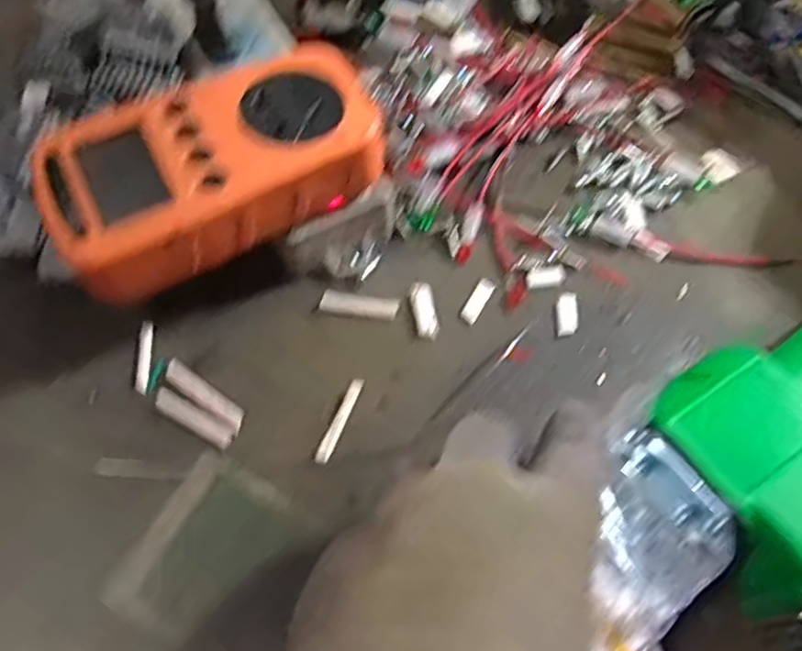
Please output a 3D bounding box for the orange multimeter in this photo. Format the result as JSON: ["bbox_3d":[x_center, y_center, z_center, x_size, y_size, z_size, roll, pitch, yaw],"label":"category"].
[{"bbox_3d":[-0.072,-0.063,0.262,0.128,0.029,0.072,-33,69,-17],"label":"orange multimeter"}]

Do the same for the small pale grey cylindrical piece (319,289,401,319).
[{"bbox_3d":[-0.018,-0.010,0.293,0.034,0.004,0.011,10,63,3],"label":"small pale grey cylindrical piece"}]

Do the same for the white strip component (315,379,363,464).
[{"bbox_3d":[-0.025,0.038,0.268,0.006,0.004,0.038,21,64,9],"label":"white strip component"}]

